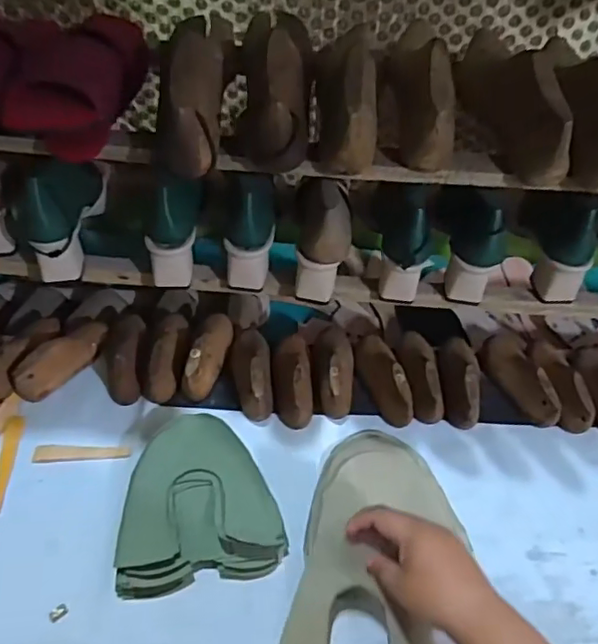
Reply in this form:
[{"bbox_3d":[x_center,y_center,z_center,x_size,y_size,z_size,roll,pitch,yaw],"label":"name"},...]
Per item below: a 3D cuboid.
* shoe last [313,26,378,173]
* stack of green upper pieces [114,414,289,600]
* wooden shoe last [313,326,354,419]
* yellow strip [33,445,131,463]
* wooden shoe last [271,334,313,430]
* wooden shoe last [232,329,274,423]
[{"bbox_3d":[0.047,-0.231,0.579,0.066,0.078,0.197,4,51,1],"label":"shoe last"},{"bbox_3d":[-0.112,0.194,0.636,0.166,0.033,0.176,-8,52,-9],"label":"stack of green upper pieces"},{"bbox_3d":[0.047,0.054,0.745,0.049,0.059,0.136,1,51,-2],"label":"wooden shoe last"},{"bbox_3d":[-0.258,0.157,0.686,0.111,0.005,0.023,0,51,-3],"label":"yellow strip"},{"bbox_3d":[-0.009,0.066,0.739,0.051,0.052,0.139,-2,51,-4],"label":"wooden shoe last"},{"bbox_3d":[-0.061,0.054,0.739,0.048,0.056,0.144,-2,51,-5],"label":"wooden shoe last"}]

